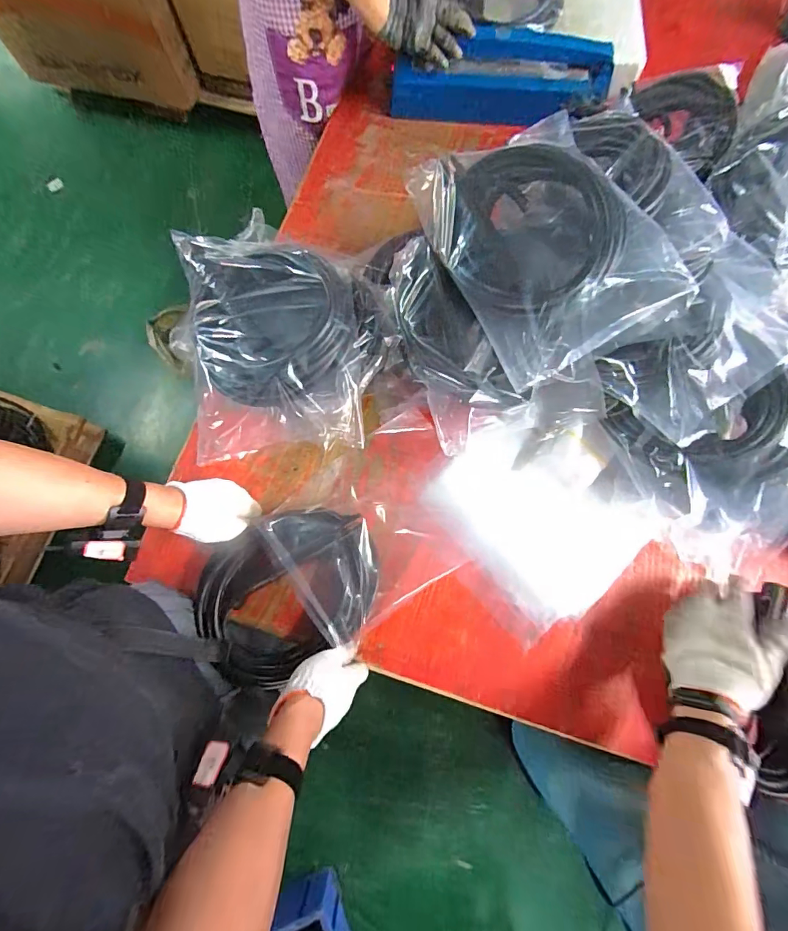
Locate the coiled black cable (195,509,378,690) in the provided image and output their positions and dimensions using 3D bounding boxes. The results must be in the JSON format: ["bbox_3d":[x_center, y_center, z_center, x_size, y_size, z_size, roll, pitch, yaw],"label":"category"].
[{"bbox_3d":[-0.136,0.169,0.600,0.239,0.075,0.193,-27,78,-5],"label":"coiled black cable"}]

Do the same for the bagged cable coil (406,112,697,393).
[{"bbox_3d":[0.199,-0.287,0.578,0.250,0.075,0.328,-23,78,-5],"label":"bagged cable coil"}]

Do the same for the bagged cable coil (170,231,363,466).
[{"bbox_3d":[-0.168,-0.172,0.612,0.227,0.092,0.303,-6,89,0],"label":"bagged cable coil"}]

